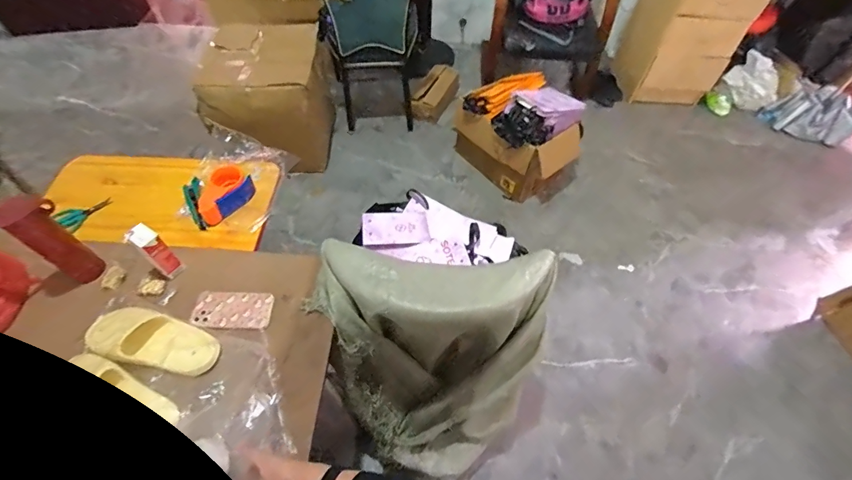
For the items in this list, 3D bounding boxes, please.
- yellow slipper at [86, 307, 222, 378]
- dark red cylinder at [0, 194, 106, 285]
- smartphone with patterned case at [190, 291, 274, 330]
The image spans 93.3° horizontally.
[{"bbox_3d":[-0.538,0.192,0.775,0.266,0.055,0.111,18,57,11],"label":"yellow slipper"},{"bbox_3d":[-0.747,0.001,0.817,0.056,0.212,0.081,25,58,15],"label":"dark red cylinder"},{"bbox_3d":[-0.406,0.147,0.851,0.158,0.012,0.079,1,55,-1],"label":"smartphone with patterned case"}]

